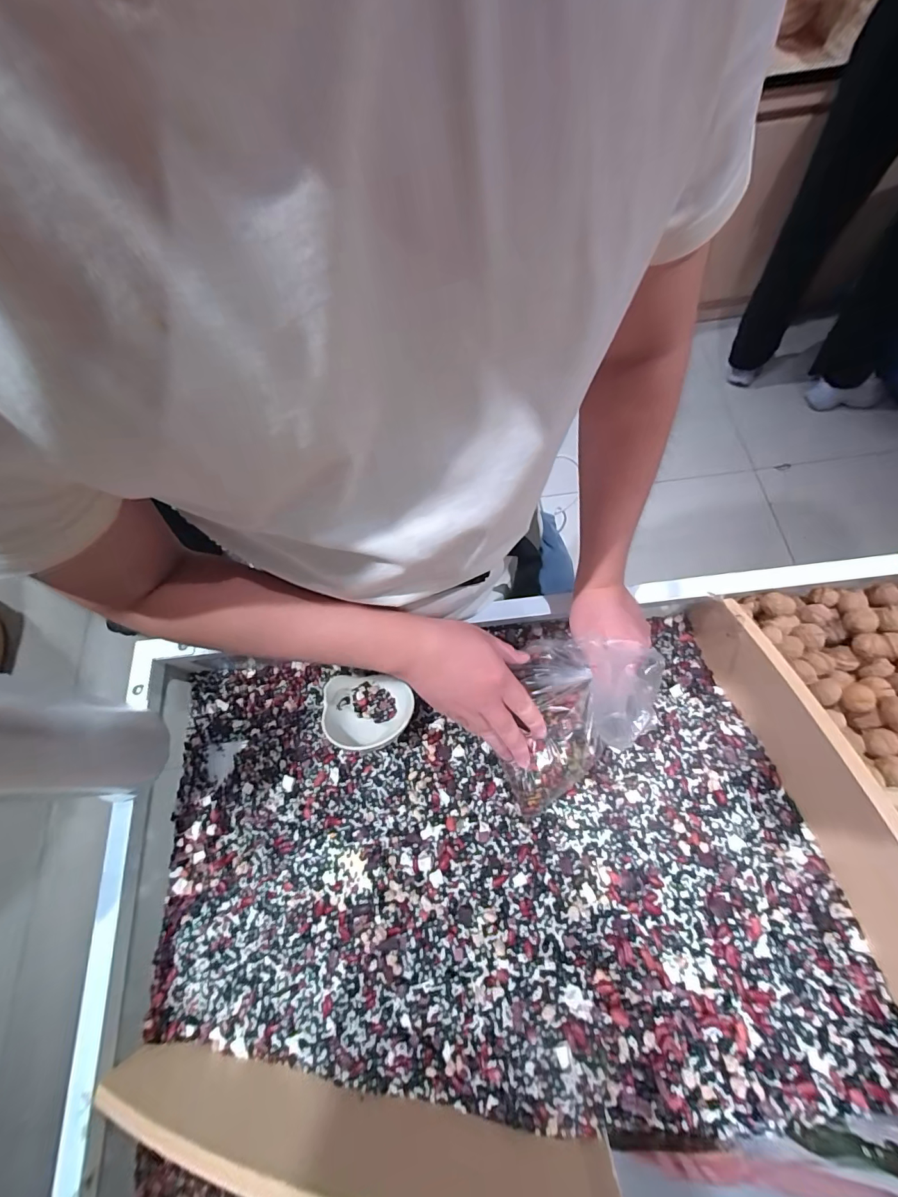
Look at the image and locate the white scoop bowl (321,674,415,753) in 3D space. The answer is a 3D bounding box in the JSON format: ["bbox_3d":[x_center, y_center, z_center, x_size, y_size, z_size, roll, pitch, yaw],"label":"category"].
[{"bbox_3d":[-0.098,0.138,0.535,0.108,0.037,0.090,-6,69,0],"label":"white scoop bowl"}]

